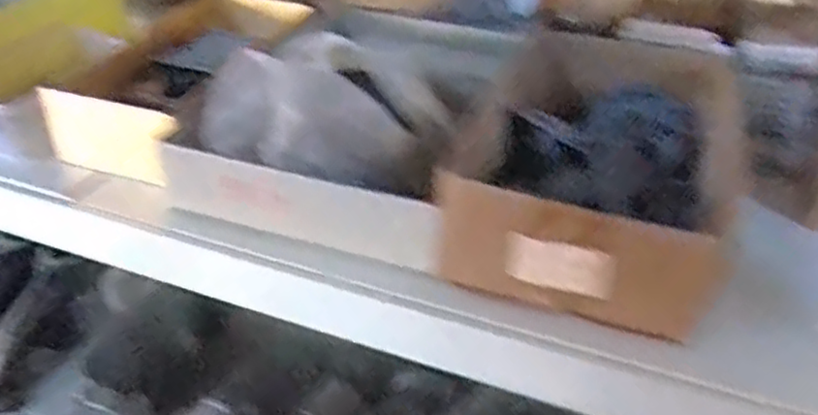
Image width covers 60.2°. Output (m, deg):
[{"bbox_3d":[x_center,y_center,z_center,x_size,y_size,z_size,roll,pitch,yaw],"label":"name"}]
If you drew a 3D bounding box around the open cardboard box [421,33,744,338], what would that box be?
[{"bbox_3d":[0.150,-0.038,0.572,0.198,0.089,0.275,12,38,12],"label":"open cardboard box"}]

